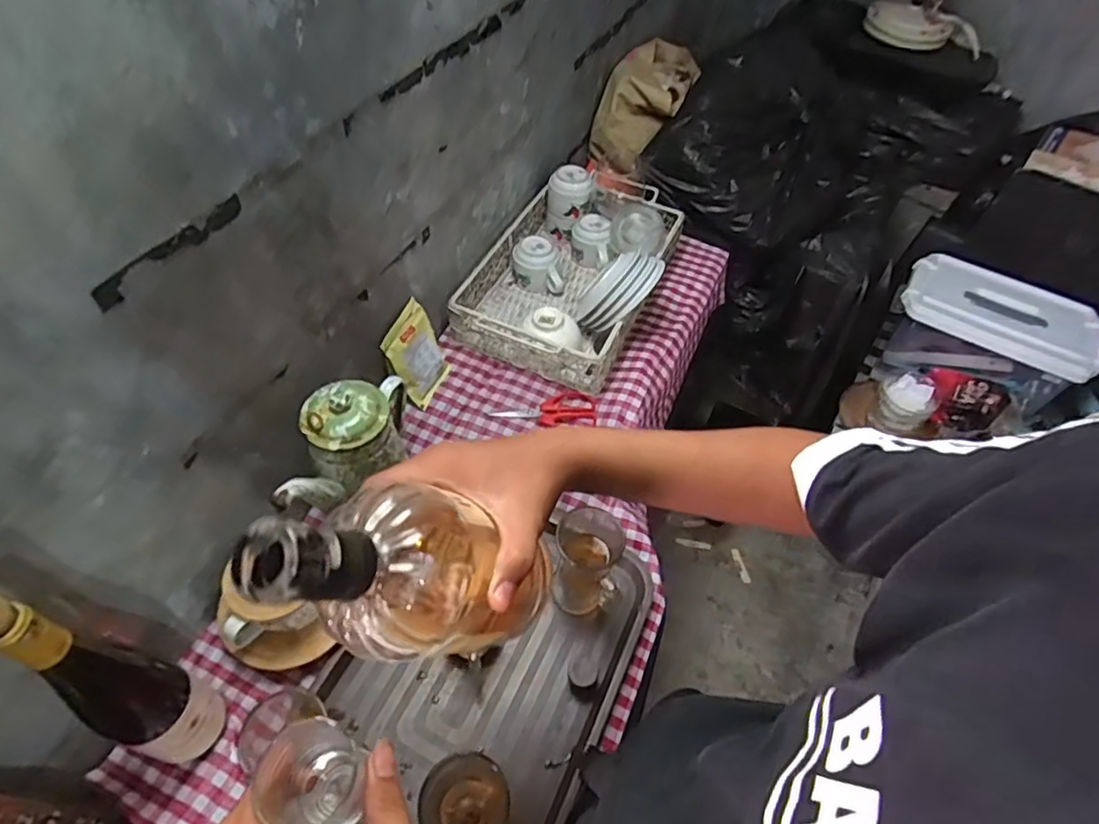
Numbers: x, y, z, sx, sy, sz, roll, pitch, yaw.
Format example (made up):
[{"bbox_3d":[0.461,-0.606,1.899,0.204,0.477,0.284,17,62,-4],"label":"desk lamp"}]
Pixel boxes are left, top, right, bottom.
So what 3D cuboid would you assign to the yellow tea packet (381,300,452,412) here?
[{"bbox_3d":[-0.187,-0.084,0.875,0.017,0.132,0.092,7,47,35],"label":"yellow tea packet"}]

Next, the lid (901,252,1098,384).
[{"bbox_3d":[0.981,-0.217,1.325,0.388,0.051,0.224,27,55,16],"label":"lid"}]

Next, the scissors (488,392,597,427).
[{"bbox_3d":[-0.007,-0.006,0.900,0.151,0.012,0.056,3,52,-2],"label":"scissors"}]

